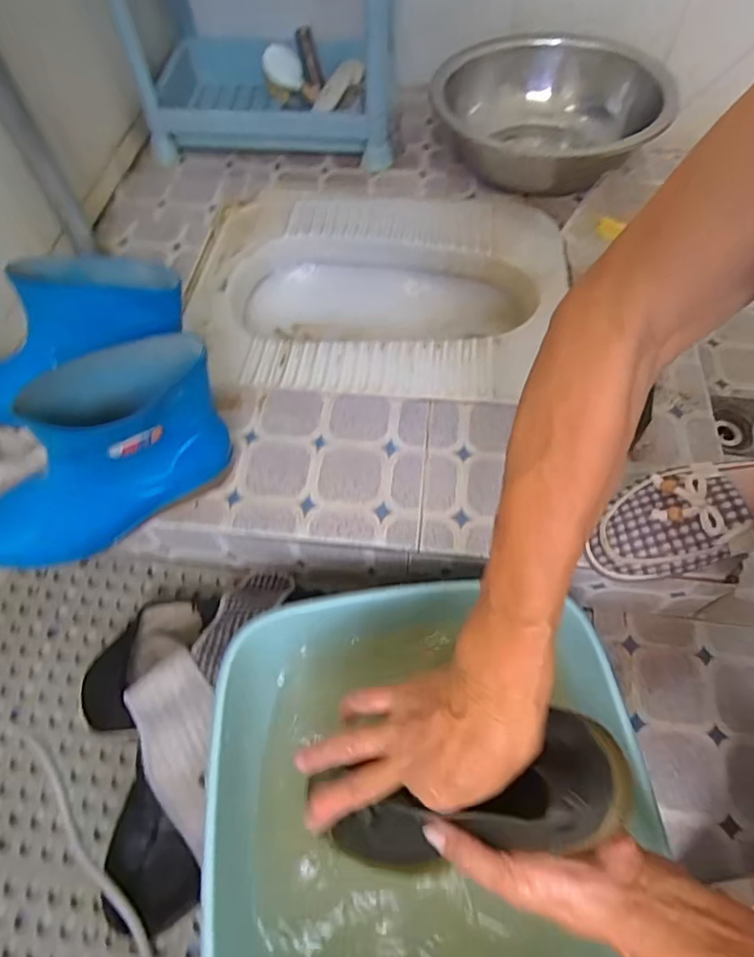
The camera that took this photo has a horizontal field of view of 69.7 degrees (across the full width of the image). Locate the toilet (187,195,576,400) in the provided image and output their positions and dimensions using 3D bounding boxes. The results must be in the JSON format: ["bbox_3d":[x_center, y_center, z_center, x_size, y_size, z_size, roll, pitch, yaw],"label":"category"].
[{"bbox_3d":[-0.007,-0.235,0.757,0.478,0.145,0.376,7,61,4],"label":"toilet"}]

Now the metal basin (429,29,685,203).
[{"bbox_3d":[0.253,-0.522,0.791,0.276,0.109,0.318,-10,61,-5],"label":"metal basin"}]

